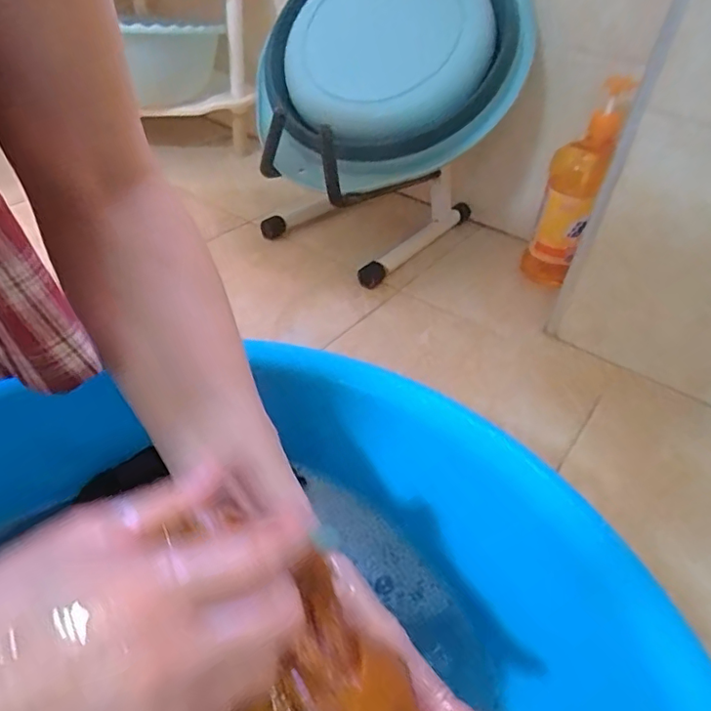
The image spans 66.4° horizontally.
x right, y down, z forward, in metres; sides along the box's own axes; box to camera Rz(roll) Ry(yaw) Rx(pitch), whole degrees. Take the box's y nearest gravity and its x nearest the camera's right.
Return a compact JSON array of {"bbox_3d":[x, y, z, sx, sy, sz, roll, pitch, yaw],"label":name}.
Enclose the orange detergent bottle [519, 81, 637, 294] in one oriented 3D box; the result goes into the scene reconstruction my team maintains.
[{"bbox_3d":[0.296,-0.227,0.751,0.068,0.269,0.075,17,43,14],"label":"orange detergent bottle"}]

